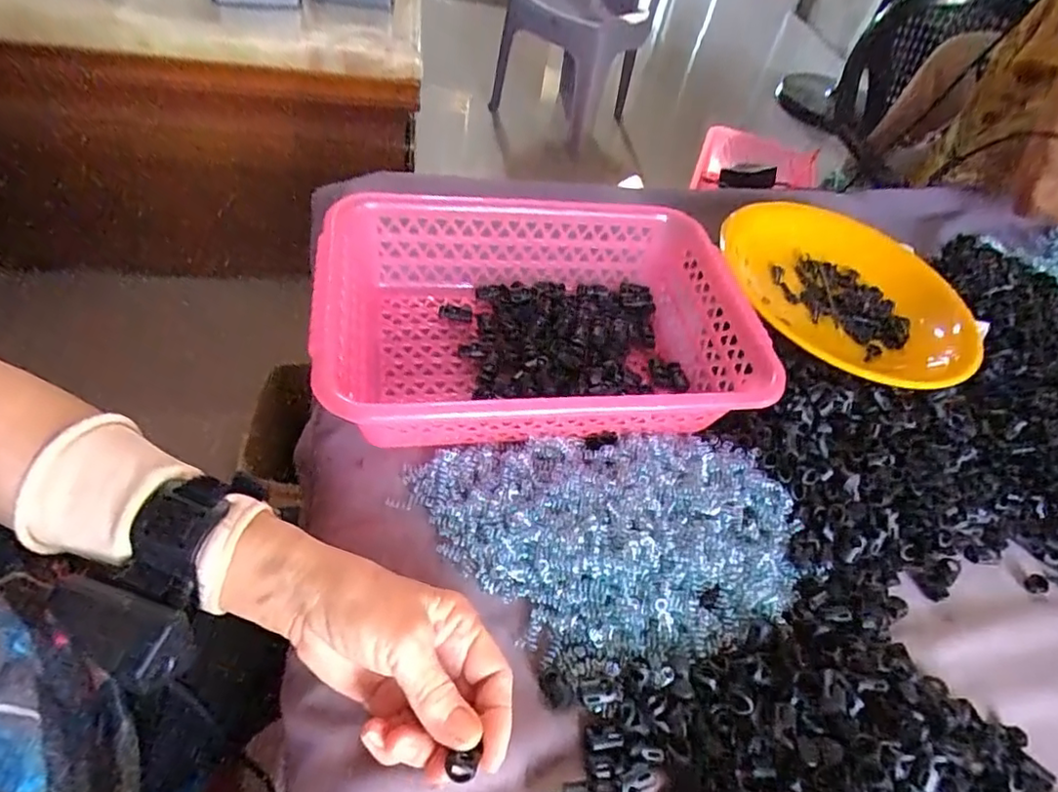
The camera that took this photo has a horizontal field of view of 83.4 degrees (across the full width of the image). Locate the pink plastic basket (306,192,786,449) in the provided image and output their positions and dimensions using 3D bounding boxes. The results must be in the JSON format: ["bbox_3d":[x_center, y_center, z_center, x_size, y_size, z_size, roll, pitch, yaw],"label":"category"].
[{"bbox_3d":[0.008,-0.054,0.443,0.304,0.070,0.214,-1,51,-12],"label":"pink plastic basket"}]

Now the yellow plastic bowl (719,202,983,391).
[{"bbox_3d":[0.307,-0.098,0.549,0.216,0.046,0.229,5,50,-7],"label":"yellow plastic bowl"}]

